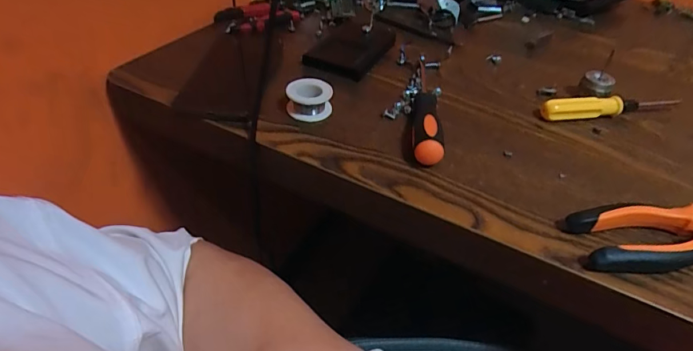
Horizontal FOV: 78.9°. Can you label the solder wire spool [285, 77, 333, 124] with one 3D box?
[{"bbox_3d":[-0.035,-0.075,0.411,0.042,0.026,0.042,3,43,-3],"label":"solder wire spool"}]

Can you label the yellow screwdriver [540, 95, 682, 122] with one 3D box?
[{"bbox_3d":[0.271,-0.069,0.427,0.153,0.024,0.016,-5,44,-11],"label":"yellow screwdriver"}]

